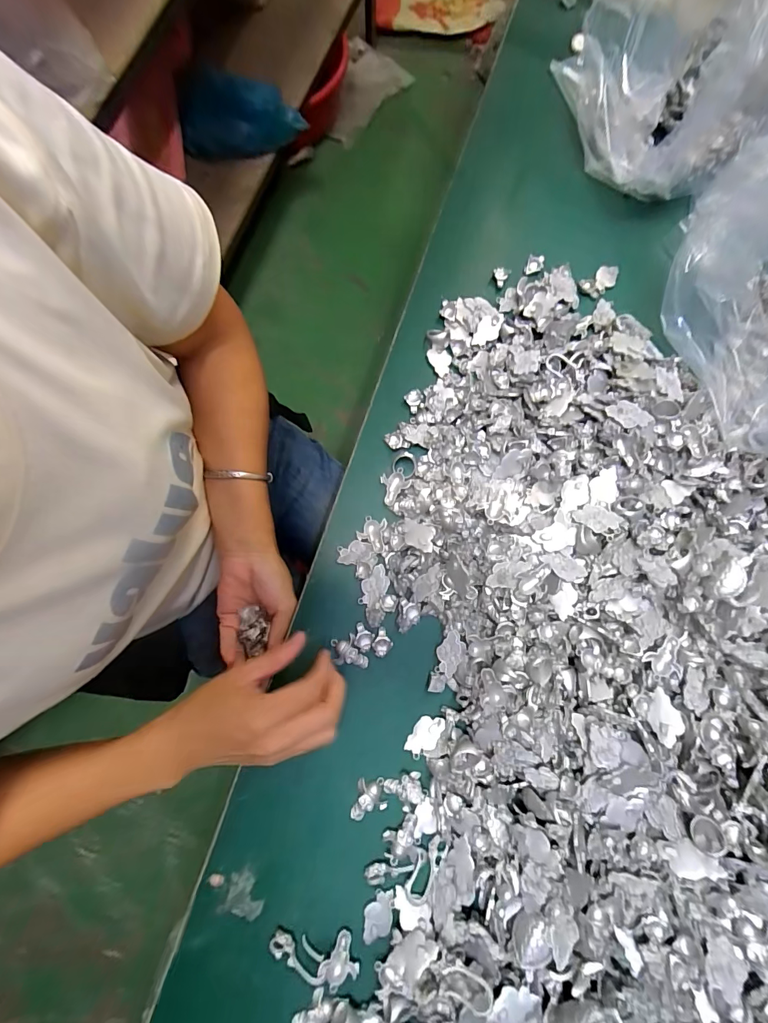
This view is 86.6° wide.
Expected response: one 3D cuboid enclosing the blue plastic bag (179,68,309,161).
[{"bbox_3d":[-0.349,-0.958,1.002,0.289,0.133,0.122,2,80,0],"label":"blue plastic bag"}]

